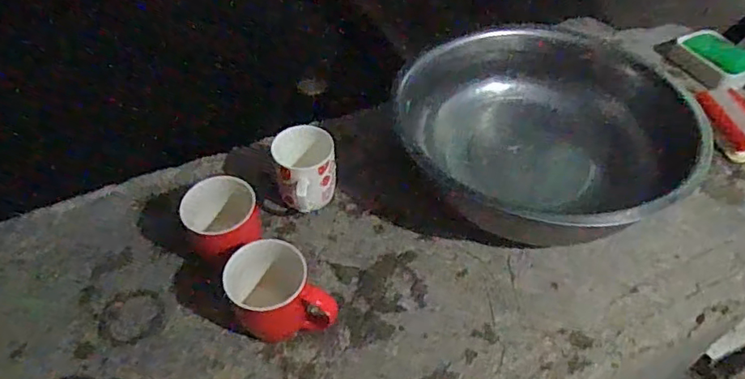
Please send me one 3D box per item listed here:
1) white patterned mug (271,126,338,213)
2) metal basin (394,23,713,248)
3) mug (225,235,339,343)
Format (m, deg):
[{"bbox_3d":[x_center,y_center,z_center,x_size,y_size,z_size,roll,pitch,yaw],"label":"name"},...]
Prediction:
[{"bbox_3d":[-0.078,-0.016,0.668,0.073,0.093,0.092,-11,51,-10],"label":"white patterned mug"},{"bbox_3d":[0.217,-0.090,0.732,0.342,0.093,0.342,-1,48,1],"label":"metal basin"},{"bbox_3d":[-0.089,0.107,0.563,0.103,0.085,0.081,25,54,20],"label":"mug"}]

